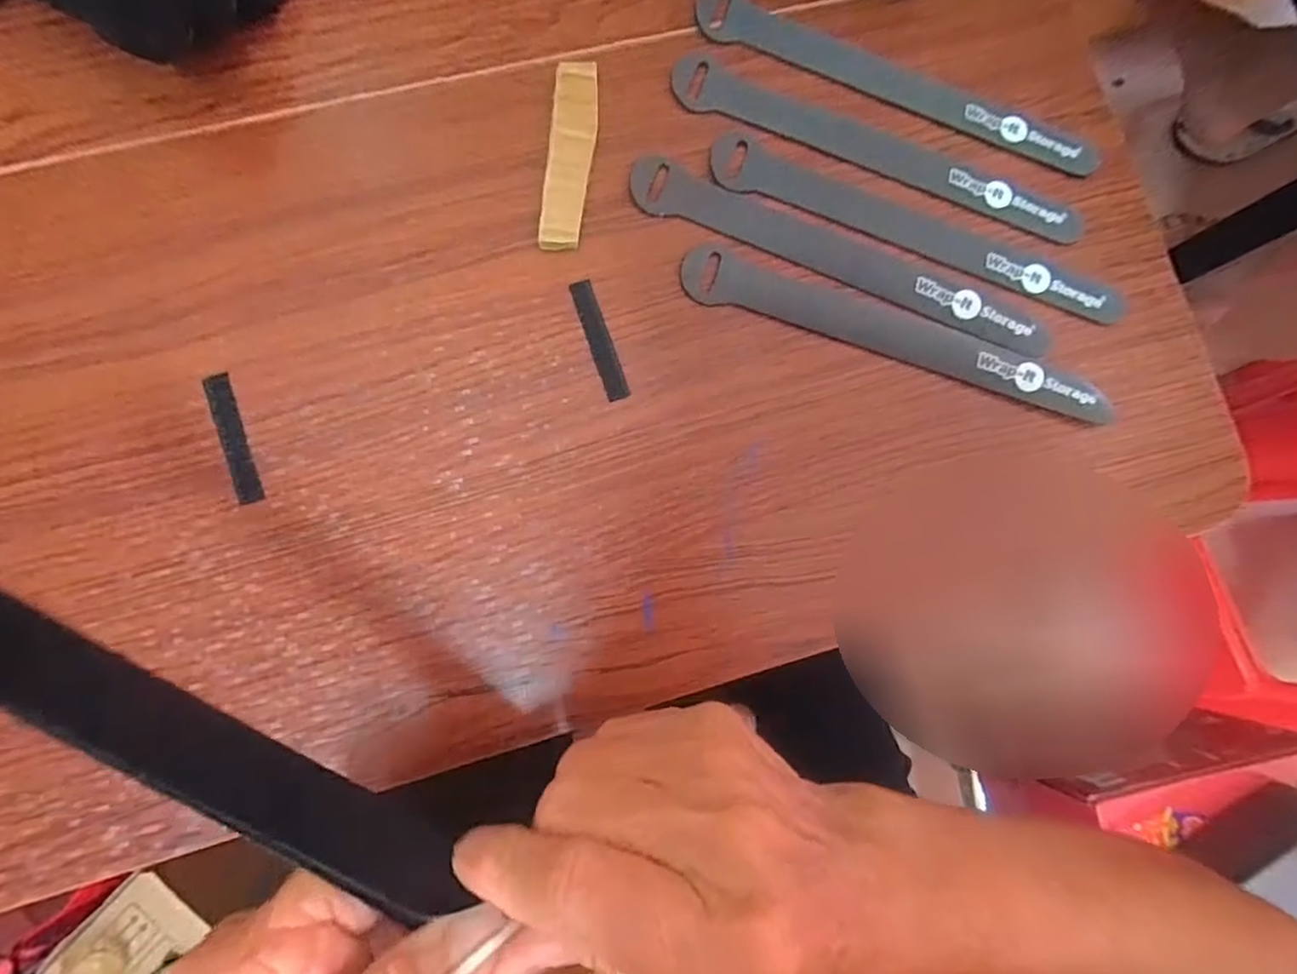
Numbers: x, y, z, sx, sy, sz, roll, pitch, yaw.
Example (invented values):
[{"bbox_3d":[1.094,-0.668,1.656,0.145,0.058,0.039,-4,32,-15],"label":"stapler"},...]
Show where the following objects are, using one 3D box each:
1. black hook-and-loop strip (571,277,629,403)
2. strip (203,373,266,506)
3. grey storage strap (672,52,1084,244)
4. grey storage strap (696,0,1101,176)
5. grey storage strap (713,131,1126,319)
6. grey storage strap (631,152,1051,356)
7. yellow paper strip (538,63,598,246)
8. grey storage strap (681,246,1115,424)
[{"bbox_3d":[-0.021,-0.064,0.269,0.010,0.004,0.054,-19,85,-6],"label":"black hook-and-loop strip"},{"bbox_3d":[-0.169,-0.020,0.253,0.010,0.004,0.054,-18,85,-6],"label":"strip"},{"bbox_3d":[0.106,-0.156,0.290,0.196,0.006,0.026,20,82,-1],"label":"grey storage strap"},{"bbox_3d":[0.116,-0.187,0.293,0.198,0.004,0.023,23,82,-1],"label":"grey storage strap"},{"bbox_3d":[0.123,-0.115,0.286,0.198,0.008,0.025,22,82,-1],"label":"grey storage strap"},{"bbox_3d":[0.087,-0.104,0.280,0.196,0.005,0.024,21,82,-1],"label":"grey storage strap"},{"bbox_3d":[-0.034,-0.147,0.276,0.019,0.007,0.086,5,83,-3],"label":"yellow paper strip"},{"bbox_3d":[0.110,-0.067,0.276,0.196,0.008,0.023,18,82,-2],"label":"grey storage strap"}]

